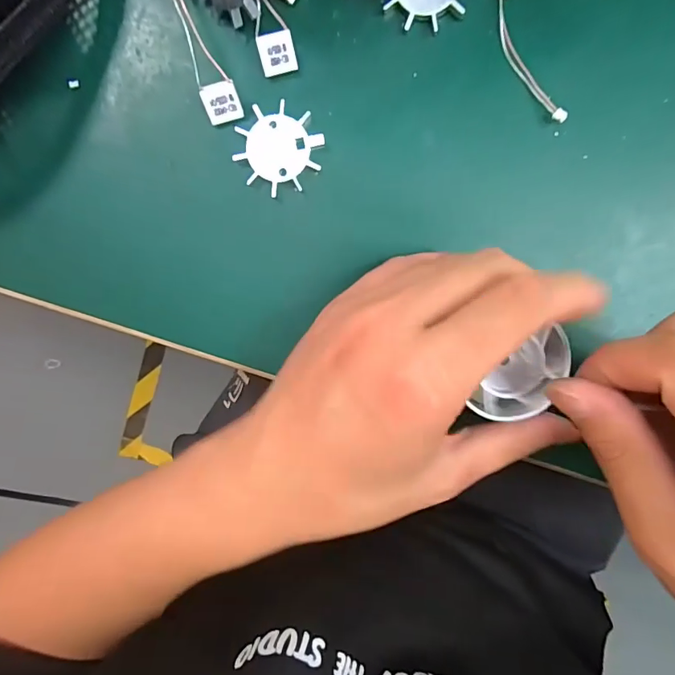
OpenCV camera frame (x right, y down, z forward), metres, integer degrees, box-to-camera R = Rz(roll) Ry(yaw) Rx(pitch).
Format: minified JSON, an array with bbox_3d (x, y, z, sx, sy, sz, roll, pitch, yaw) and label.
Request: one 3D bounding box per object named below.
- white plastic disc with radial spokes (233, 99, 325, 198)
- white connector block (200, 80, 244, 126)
[{"bbox_3d":[-0.027,-0.086,0.208,0.039,0.005,0.036,7,98,1],"label":"white plastic disc with radial spokes"},{"bbox_3d":[-0.051,-0.104,0.201,0.015,0.004,0.016,-20,134,-1],"label":"white connector block"}]

